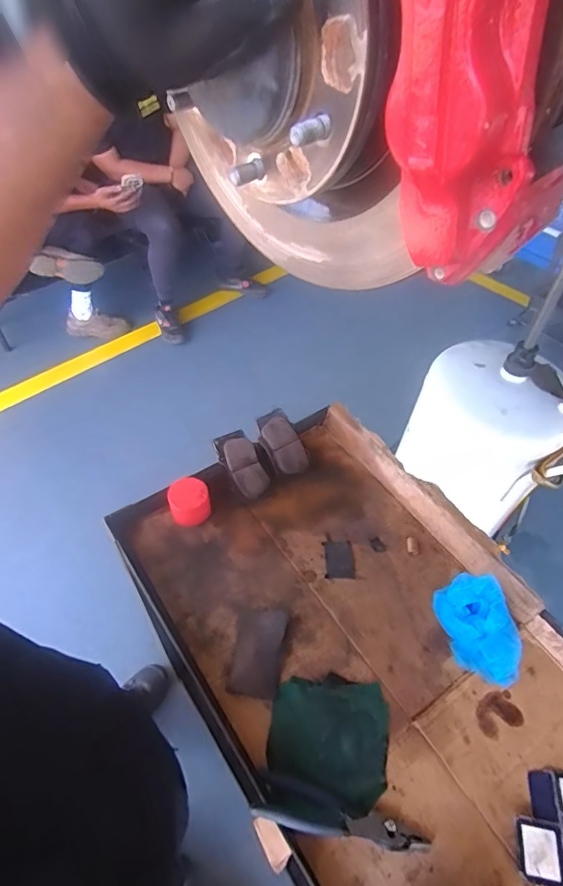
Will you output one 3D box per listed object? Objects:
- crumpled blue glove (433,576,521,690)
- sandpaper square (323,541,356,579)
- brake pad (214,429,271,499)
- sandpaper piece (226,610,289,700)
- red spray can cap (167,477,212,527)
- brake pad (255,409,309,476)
[{"bbox_3d":[0.278,0.255,0.683,0.088,0.057,0.145,-10,51,-10],"label":"crumpled blue glove"},{"bbox_3d":[0.091,0.185,0.773,0.044,0.007,0.063,-4,53,-1],"label":"sandpaper square"},{"bbox_3d":[-0.065,0.036,0.839,0.056,0.019,0.118,-28,83,-23],"label":"brake pad"},{"bbox_3d":[-0.033,0.286,0.673,0.068,0.018,0.116,10,50,7],"label":"sandpaper piece"},{"bbox_3d":[-0.151,0.101,0.811,0.062,0.056,0.063,1,50,-1],"label":"red spray can cap"},{"bbox_3d":[0.002,0.003,0.887,0.066,0.021,0.122,-29,84,-12],"label":"brake pad"}]

